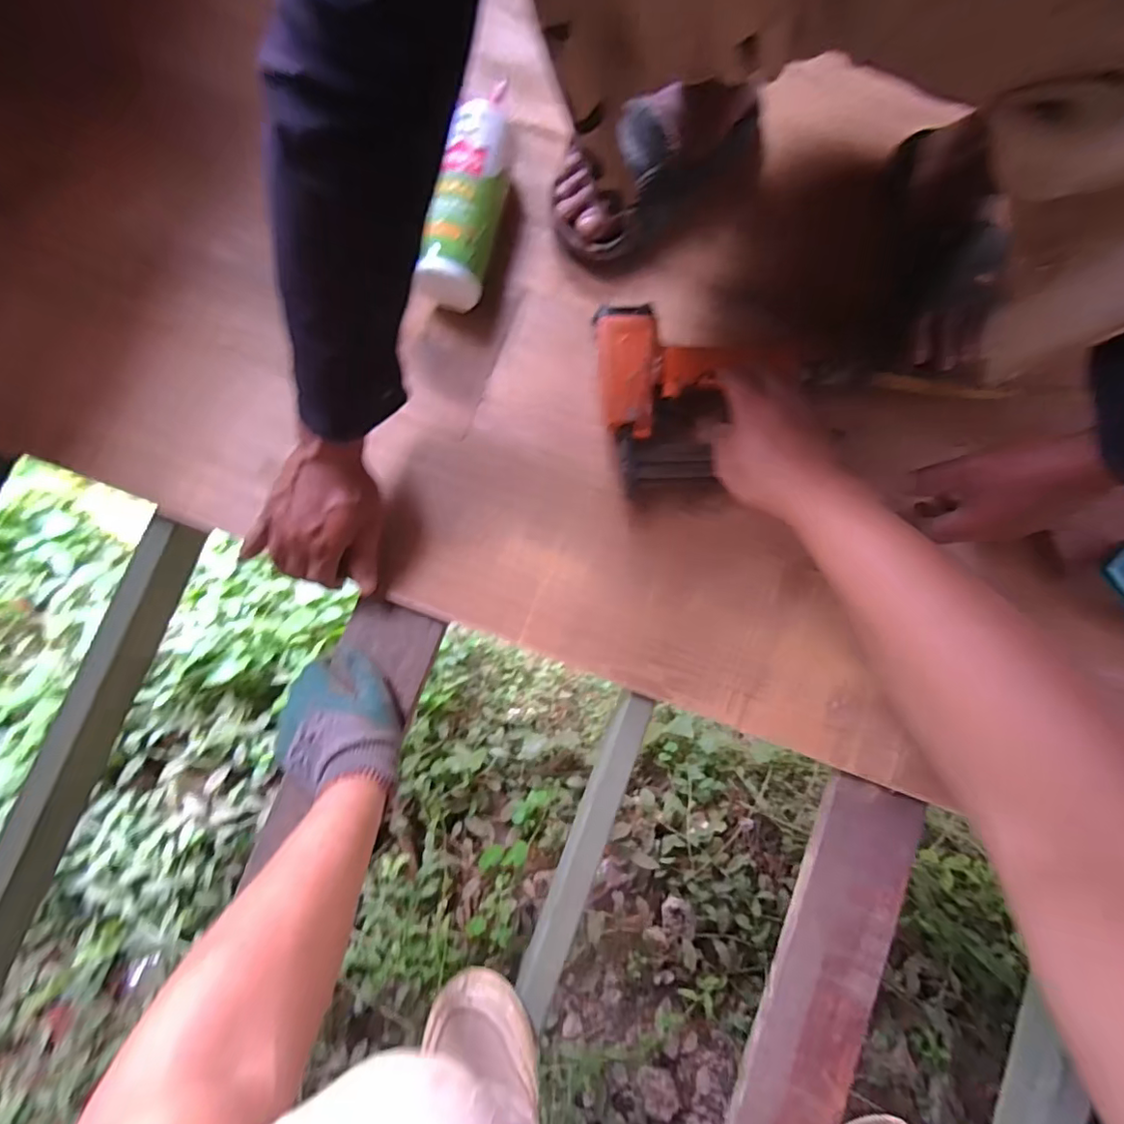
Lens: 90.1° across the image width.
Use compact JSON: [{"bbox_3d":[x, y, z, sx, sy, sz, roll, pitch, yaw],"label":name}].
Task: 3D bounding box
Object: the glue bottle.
[{"bbox_3d":[-0.082,-0.364,0.552,0.055,0.069,0.236,14,83,0],"label":"glue bottle"}]

